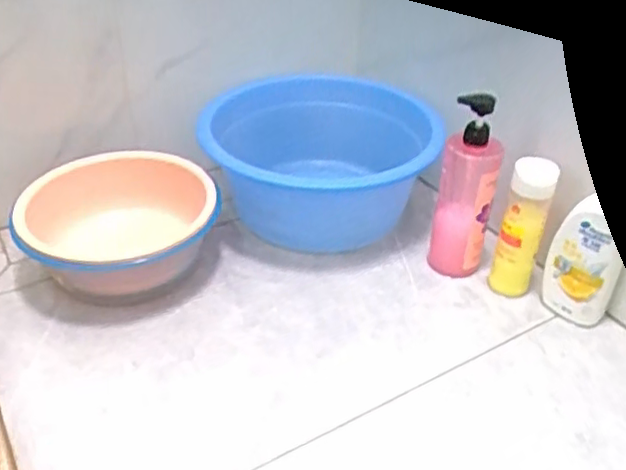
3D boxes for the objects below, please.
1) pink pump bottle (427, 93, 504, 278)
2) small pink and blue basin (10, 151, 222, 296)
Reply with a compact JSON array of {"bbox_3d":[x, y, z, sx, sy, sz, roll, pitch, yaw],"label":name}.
[{"bbox_3d":[0.217,-0.061,0.919,0.081,0.275,0.062,13,39,13],"label":"pink pump bottle"},{"bbox_3d":[-0.285,-0.005,0.977,0.284,0.124,0.255,1,38,-3],"label":"small pink and blue basin"}]

